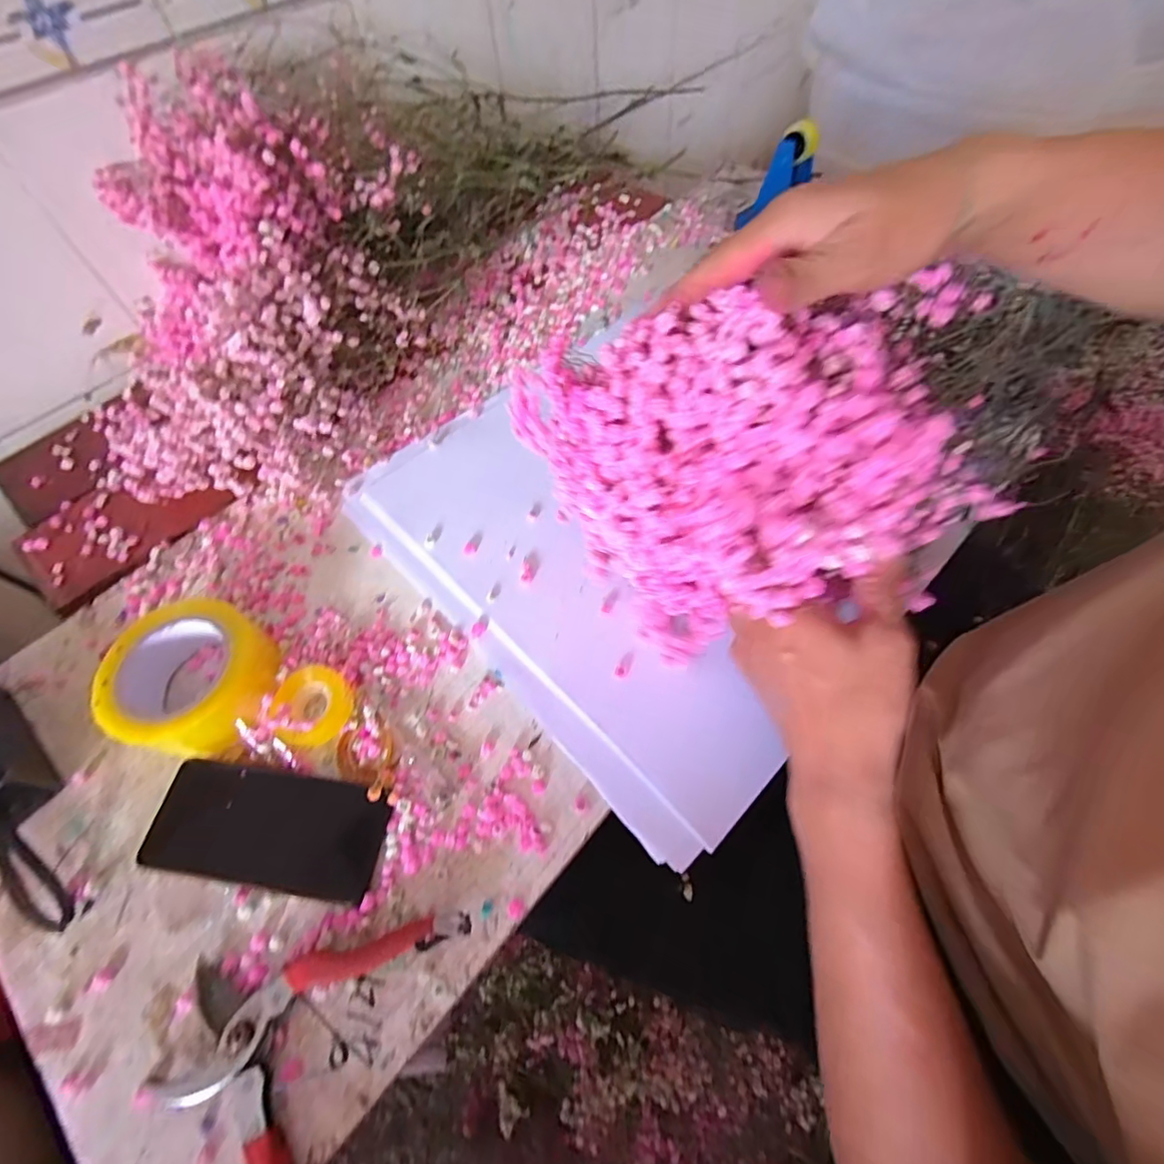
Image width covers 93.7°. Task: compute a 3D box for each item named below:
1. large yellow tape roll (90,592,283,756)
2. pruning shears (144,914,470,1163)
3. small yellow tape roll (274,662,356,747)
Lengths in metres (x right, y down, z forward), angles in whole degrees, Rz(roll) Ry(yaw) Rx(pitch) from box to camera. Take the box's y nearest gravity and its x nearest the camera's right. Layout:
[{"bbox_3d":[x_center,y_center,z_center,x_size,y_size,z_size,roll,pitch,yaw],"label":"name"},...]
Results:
[{"bbox_3d":[-0.301,0.074,0.428,0.110,0.053,0.112,-2,61,3],"label":"large yellow tape roll"},{"bbox_3d":[-0.170,0.273,0.321,0.156,0.021,0.169,11,62,10],"label":"pruning shears"},{"bbox_3d":[-0.205,0.094,0.422,0.050,0.017,0.057,-19,61,-6],"label":"small yellow tape roll"}]

